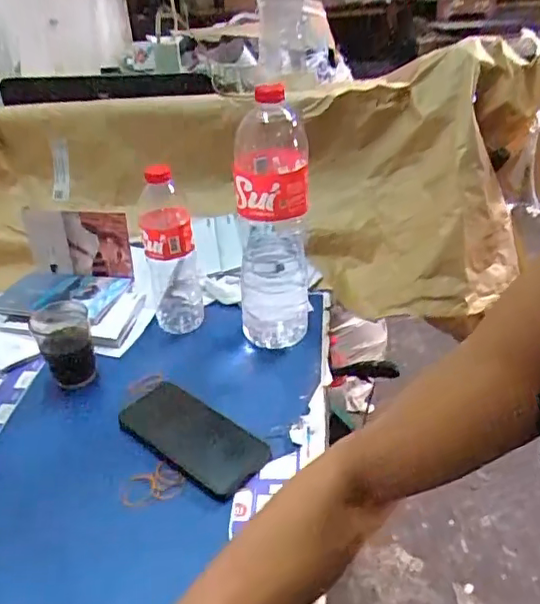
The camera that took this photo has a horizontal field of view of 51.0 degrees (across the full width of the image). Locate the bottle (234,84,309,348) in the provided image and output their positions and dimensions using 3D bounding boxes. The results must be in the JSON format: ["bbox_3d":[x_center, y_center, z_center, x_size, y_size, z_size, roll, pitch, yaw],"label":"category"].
[{"bbox_3d":[0.003,-0.083,0.675,0.084,0.300,0.086,-4,34,-2],"label":"bottle"}]

